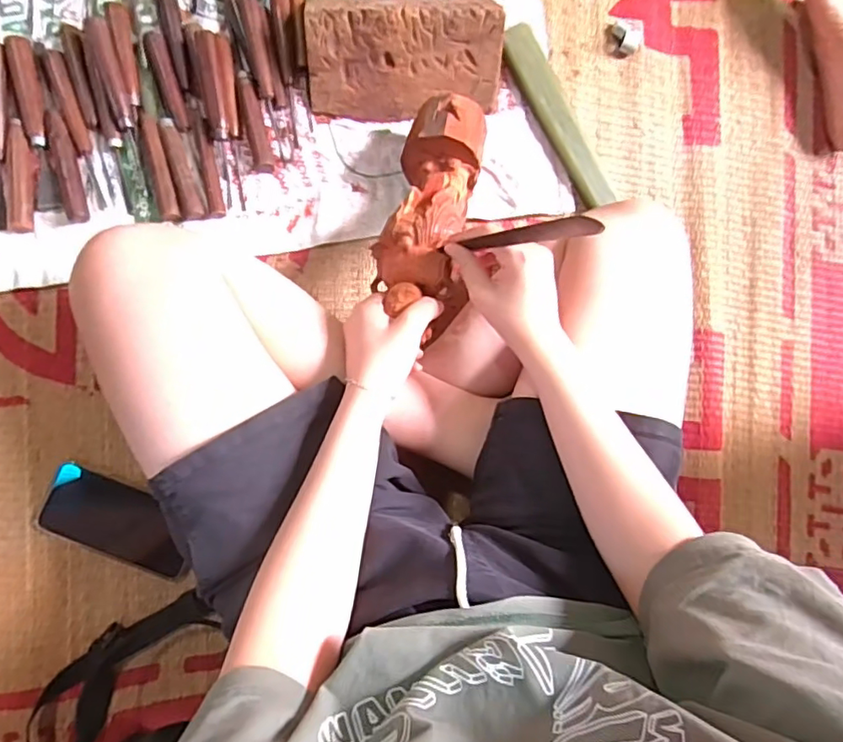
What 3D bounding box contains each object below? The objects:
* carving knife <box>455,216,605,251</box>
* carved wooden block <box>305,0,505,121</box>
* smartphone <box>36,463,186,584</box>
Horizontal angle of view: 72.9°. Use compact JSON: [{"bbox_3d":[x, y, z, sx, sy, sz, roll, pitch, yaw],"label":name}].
[{"bbox_3d":[0.076,-0.100,0.419,0.011,0.148,0.011,18,87,-30],"label":"carving knife"},{"bbox_3d":[-0.017,-0.335,0.606,0.202,0.067,0.103,-2,89,-5],"label":"carved wooden block"},{"bbox_3d":[-0.318,0.162,0.605,0.159,0.005,0.077,25,87,-4],"label":"smartphone"}]

